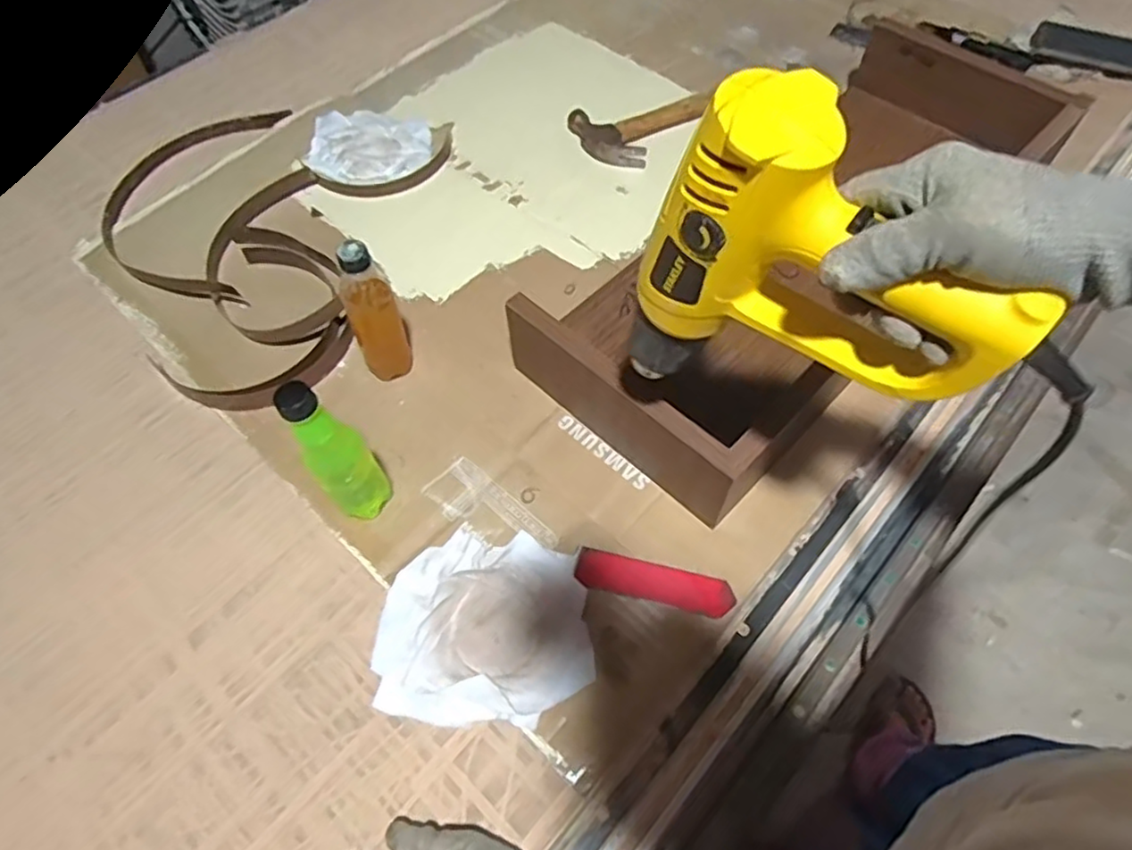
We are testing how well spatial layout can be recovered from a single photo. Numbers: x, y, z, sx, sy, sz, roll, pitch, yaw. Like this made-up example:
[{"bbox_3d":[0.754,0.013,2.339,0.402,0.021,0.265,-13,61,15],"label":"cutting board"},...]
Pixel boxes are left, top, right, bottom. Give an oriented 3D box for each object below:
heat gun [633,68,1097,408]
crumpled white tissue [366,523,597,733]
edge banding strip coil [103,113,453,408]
[{"bbox_3d":[0.161,-0.071,0.403,0.236,0.208,0.068,30,64,17],"label":"heat gun"},{"bbox_3d":[-0.073,0.185,0.625,0.190,0.024,0.169,9,60,6],"label":"crumpled white tissue"},{"bbox_3d":[-0.434,-0.273,0.896,0.415,0.037,0.516,14,61,9],"label":"edge banding strip coil"}]

